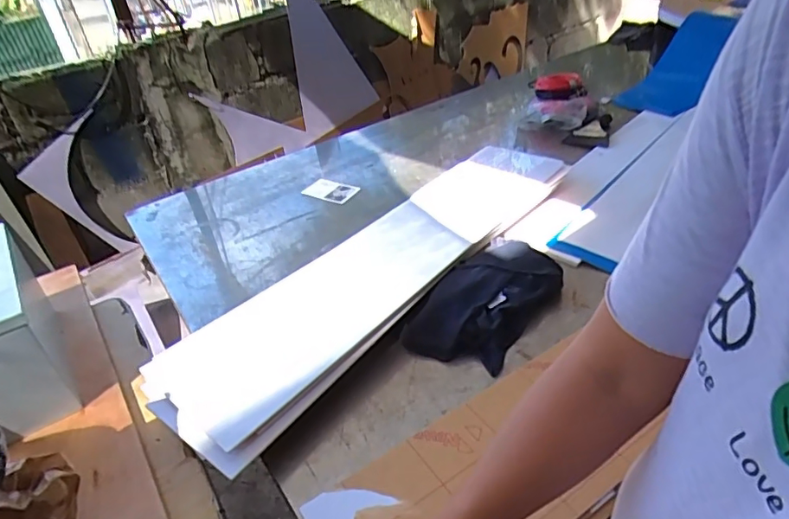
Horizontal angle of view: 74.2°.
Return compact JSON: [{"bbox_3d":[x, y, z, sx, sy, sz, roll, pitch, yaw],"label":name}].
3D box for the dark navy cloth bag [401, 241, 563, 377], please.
[{"bbox_3d":[0.168,0.065,0.904,0.174,0.045,0.316,22,46,31],"label":"dark navy cloth bag"}]

